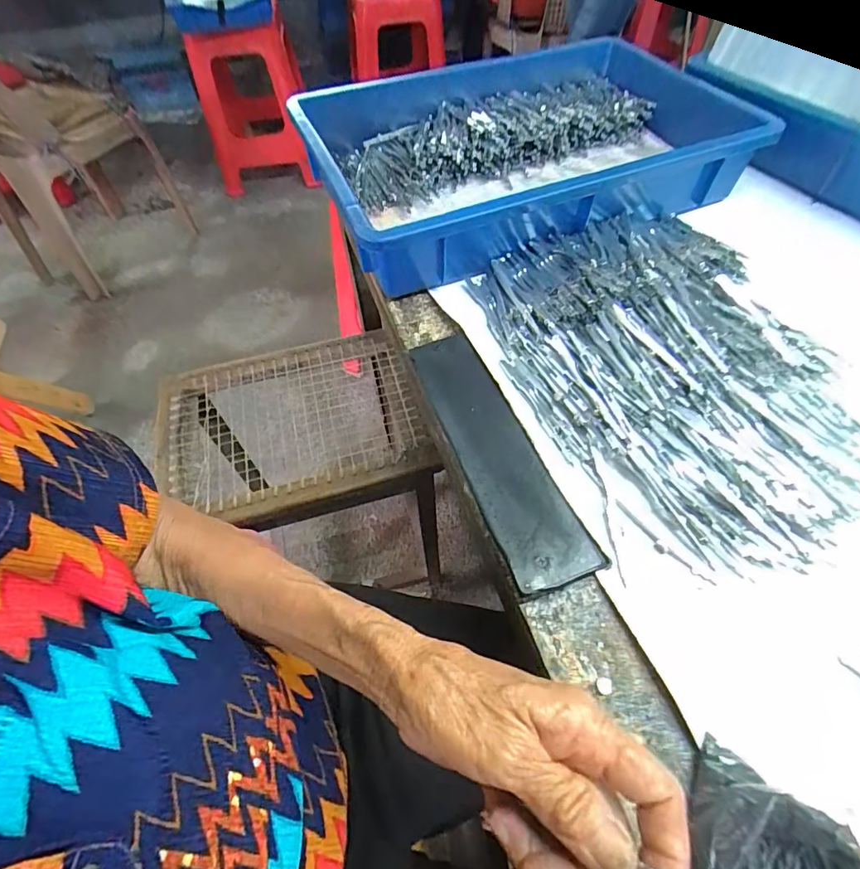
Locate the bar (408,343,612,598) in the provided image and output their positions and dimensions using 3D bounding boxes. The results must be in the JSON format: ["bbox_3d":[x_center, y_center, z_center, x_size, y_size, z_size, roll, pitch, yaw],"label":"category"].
[{"bbox_3d":[0.042,0.006,0.336,0.054,0.015,0.210,-19,60,-12],"label":"bar"}]

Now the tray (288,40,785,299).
[{"bbox_3d":[0.078,-0.314,0.498,0.405,0.088,0.294,-20,60,-12],"label":"tray"}]

